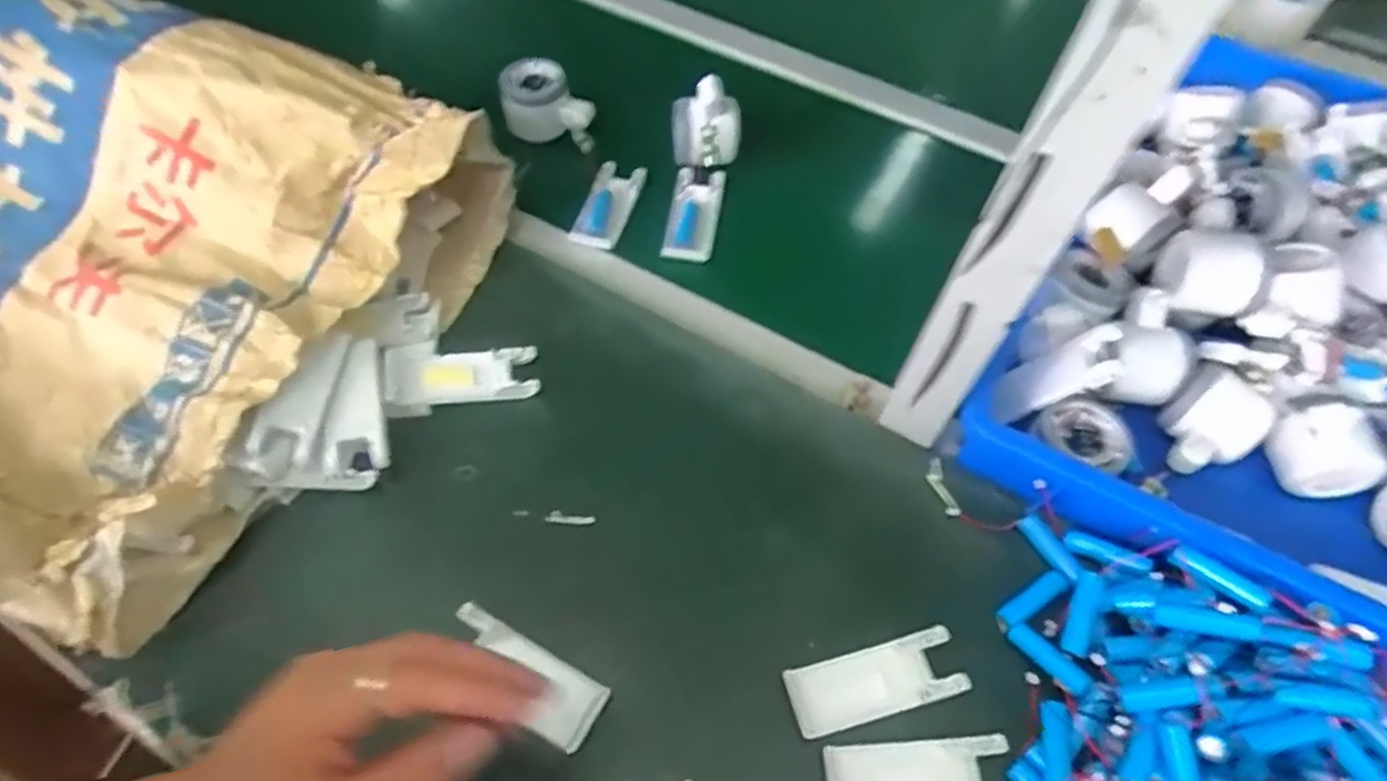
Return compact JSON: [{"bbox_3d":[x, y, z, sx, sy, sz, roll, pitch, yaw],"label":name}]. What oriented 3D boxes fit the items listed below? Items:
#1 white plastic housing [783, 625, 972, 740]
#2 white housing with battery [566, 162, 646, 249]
[{"bbox_3d":[0.109,0.174,0.446,0.104,0.006,0.039,-13,58,-10],"label":"white plastic housing"},{"bbox_3d":[-0.077,-0.163,0.657,0.044,0.013,0.100,14,58,7],"label":"white housing with battery"}]

